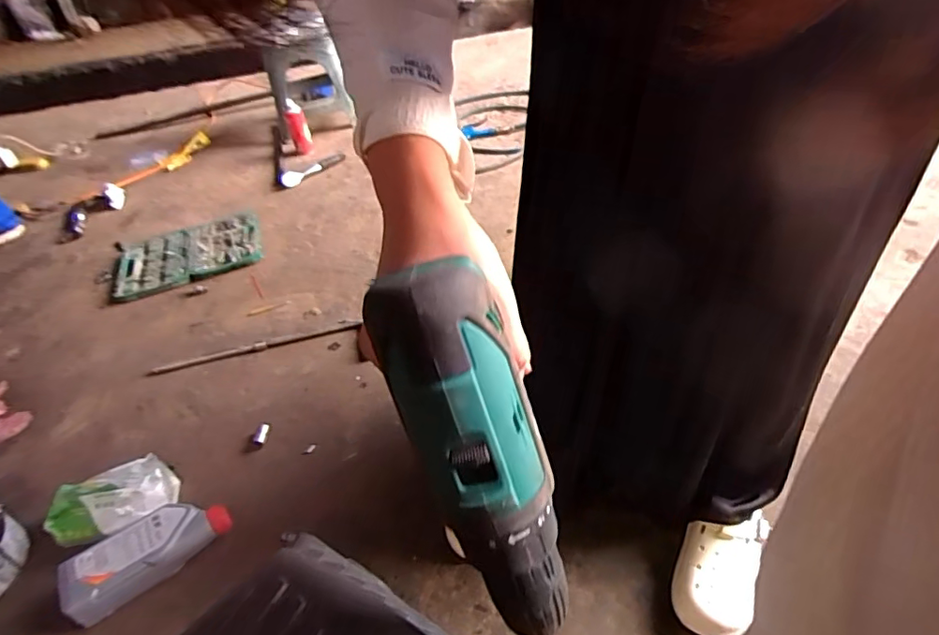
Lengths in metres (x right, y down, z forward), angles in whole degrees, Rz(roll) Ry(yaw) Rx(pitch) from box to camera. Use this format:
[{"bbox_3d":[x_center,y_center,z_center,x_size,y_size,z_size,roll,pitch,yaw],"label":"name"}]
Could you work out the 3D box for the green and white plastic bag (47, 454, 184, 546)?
[{"bbox_3d":[-0.607,0.311,0.912,0.185,0.098,0.117,-13,43,-4],"label":"green and white plastic bag"}]

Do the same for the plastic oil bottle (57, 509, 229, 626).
[{"bbox_3d":[-0.514,0.366,0.857,0.226,0.064,0.106,-33,48,-24],"label":"plastic oil bottle"}]

